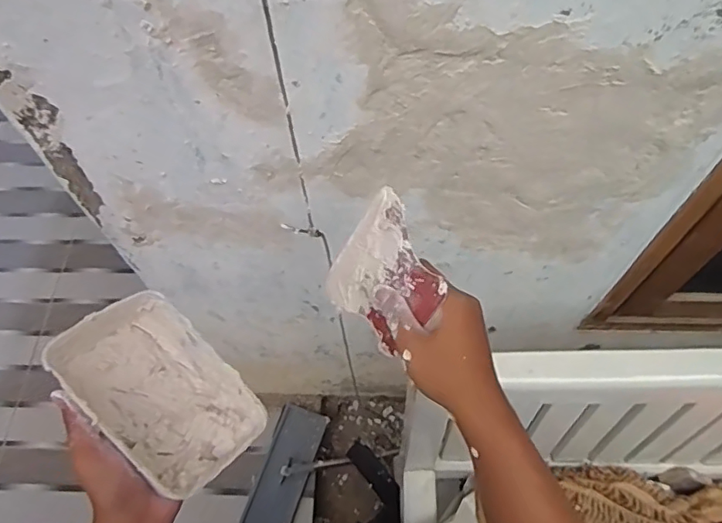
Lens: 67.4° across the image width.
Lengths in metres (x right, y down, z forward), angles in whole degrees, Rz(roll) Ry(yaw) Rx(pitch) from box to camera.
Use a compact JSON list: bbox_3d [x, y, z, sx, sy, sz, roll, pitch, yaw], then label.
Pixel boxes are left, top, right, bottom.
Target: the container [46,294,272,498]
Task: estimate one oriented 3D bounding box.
[{"bbox_3d":[-0.175,0.115,0.475,0.172,0.060,0.120,45,57,12],"label":"container"}]

